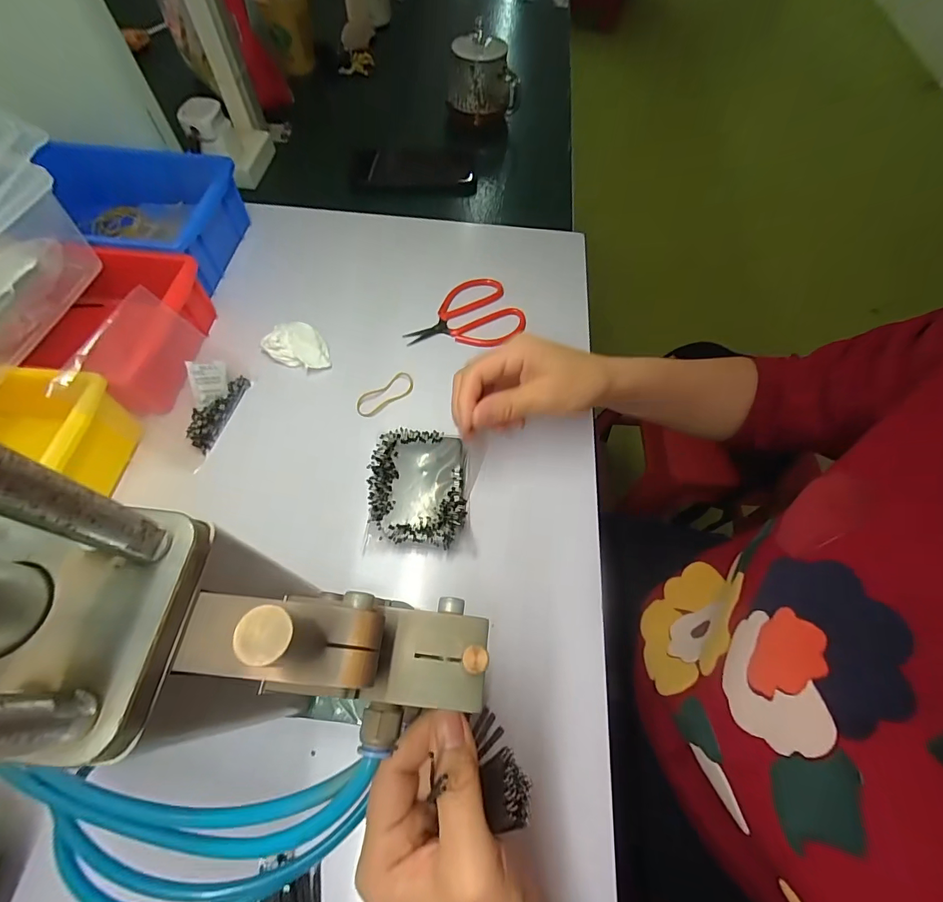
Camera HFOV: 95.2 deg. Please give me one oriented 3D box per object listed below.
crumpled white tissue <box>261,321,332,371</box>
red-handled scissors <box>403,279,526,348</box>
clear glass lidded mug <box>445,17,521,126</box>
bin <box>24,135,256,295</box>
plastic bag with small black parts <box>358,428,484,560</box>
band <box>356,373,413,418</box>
[{"bbox_3d":[-0.154,-0.095,0.387,0.060,0.019,0.039,21,65,8],"label":"crumpled white tissue"},{"bbox_3d":[-0.010,-0.127,0.421,0.111,0.013,0.078,-22,67,-13],"label":"red-handled scissors"},{"bbox_3d":[0.011,-0.514,0.591,0.085,0.075,0.078,-27,68,-15],"label":"clear glass lidded mug"},{"bbox_3d":[-0.338,-0.221,0.418,0.193,0.065,0.131,4,63,-1],"label":"bin"},{"bbox_3d":[-0.036,0.028,0.330,0.082,0.019,0.092,5,63,0],"label":"plastic bag with small black parts"},{"bbox_3d":[-0.075,-0.049,0.378,0.057,0.007,0.024,-37,71,-19],"label":"band"}]

